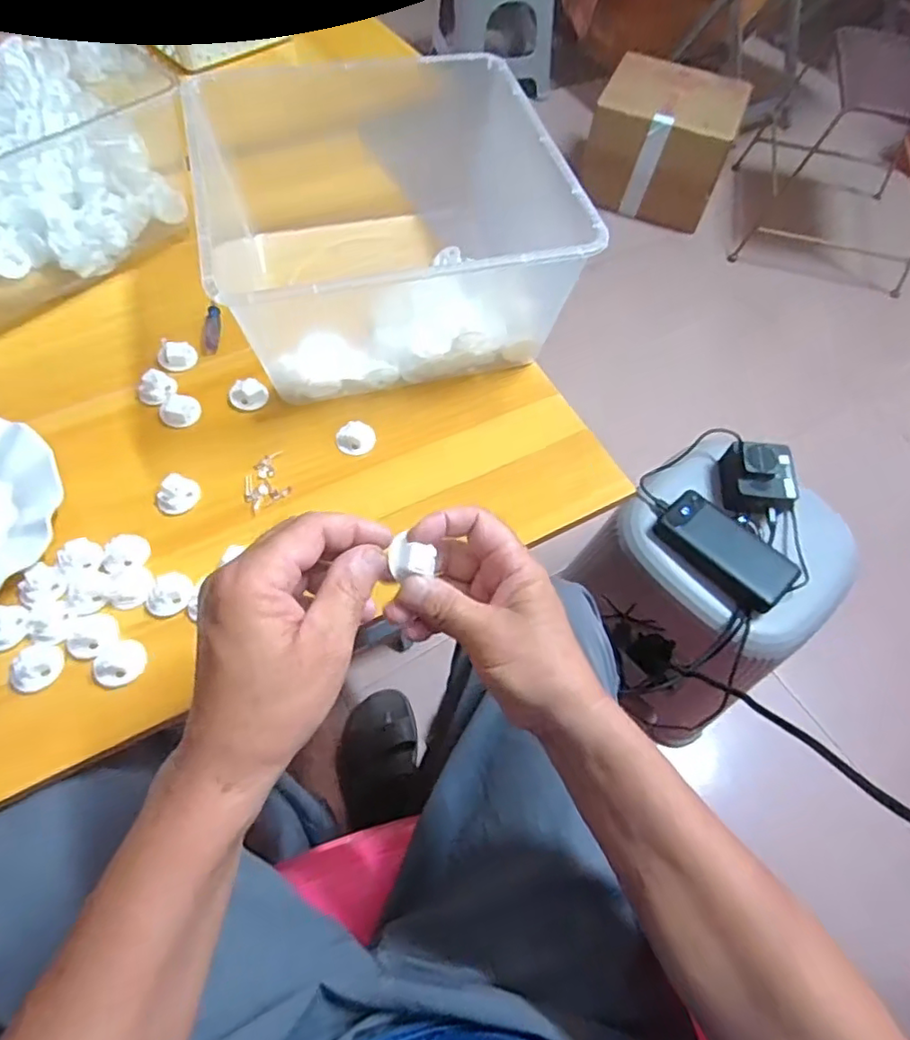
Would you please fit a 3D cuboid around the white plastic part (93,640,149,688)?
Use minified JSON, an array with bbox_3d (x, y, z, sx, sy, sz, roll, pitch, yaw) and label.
[{"bbox_3d":[-0.234,0.100,0.423,0.034,0.009,0.030,-39,70,-22],"label":"white plastic part"}]

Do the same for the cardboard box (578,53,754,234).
[{"bbox_3d":[0.499,-0.923,1.477,0.313,0.216,0.287,22,62,8],"label":"cardboard box"}]

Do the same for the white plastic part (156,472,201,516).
[{"bbox_3d":[-0.223,-0.021,0.486,0.026,0.015,0.032,24,62,10],"label":"white plastic part"}]

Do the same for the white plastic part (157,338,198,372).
[{"bbox_3d":[-0.256,-0.153,0.557,0.032,0.019,0.028,-19,64,-14],"label":"white plastic part"}]

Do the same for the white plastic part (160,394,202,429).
[{"bbox_3d":[-0.241,-0.096,0.529,0.032,0.014,0.025,-12,62,-10],"label":"white plastic part"}]

